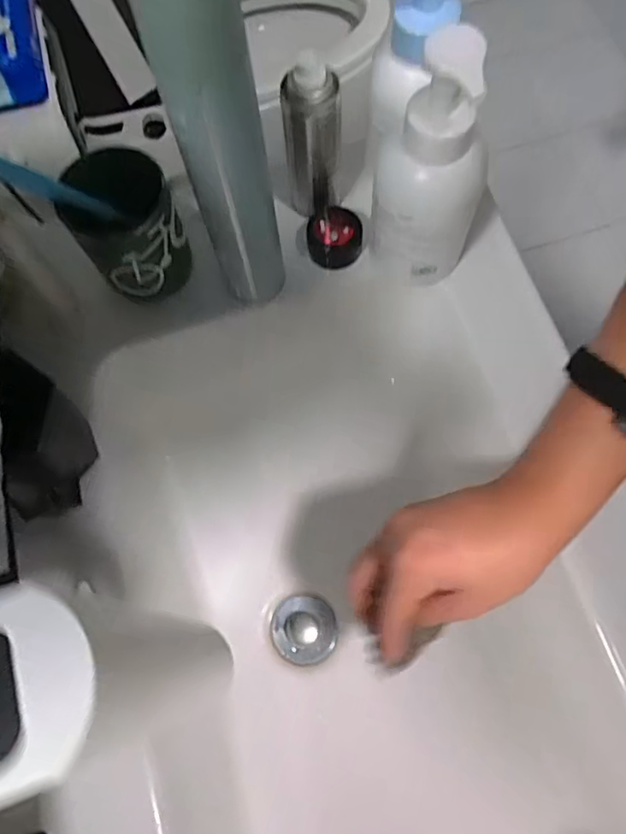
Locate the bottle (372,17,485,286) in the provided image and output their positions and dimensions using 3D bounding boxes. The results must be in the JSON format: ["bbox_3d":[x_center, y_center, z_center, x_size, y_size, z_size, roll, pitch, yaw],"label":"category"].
[{"bbox_3d":[0.082,-0.161,0.399,0.074,0.190,0.050,30,74,10],"label":"bottle"}]

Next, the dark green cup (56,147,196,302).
[{"bbox_3d":[-0.144,-0.149,0.443,0.078,0.077,0.081,-20,72,-6],"label":"dark green cup"}]

